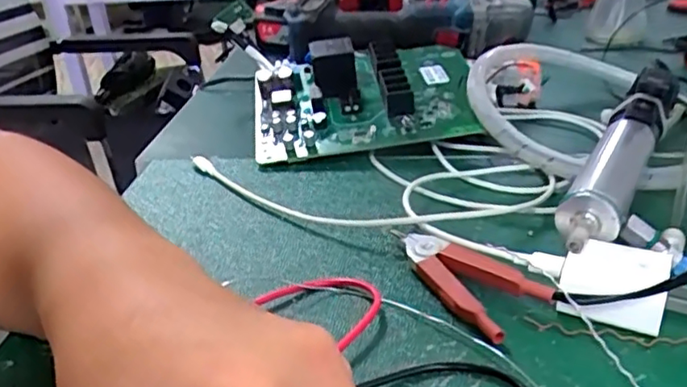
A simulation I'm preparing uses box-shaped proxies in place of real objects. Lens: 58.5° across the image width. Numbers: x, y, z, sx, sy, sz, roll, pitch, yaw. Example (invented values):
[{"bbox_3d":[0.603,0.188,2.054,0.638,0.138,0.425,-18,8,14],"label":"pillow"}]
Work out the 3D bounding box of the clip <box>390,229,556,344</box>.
[{"bbox_3d":[0.059,0.040,0.321,0.038,0.016,0.096,-17,30,-28],"label":"clip"}]

